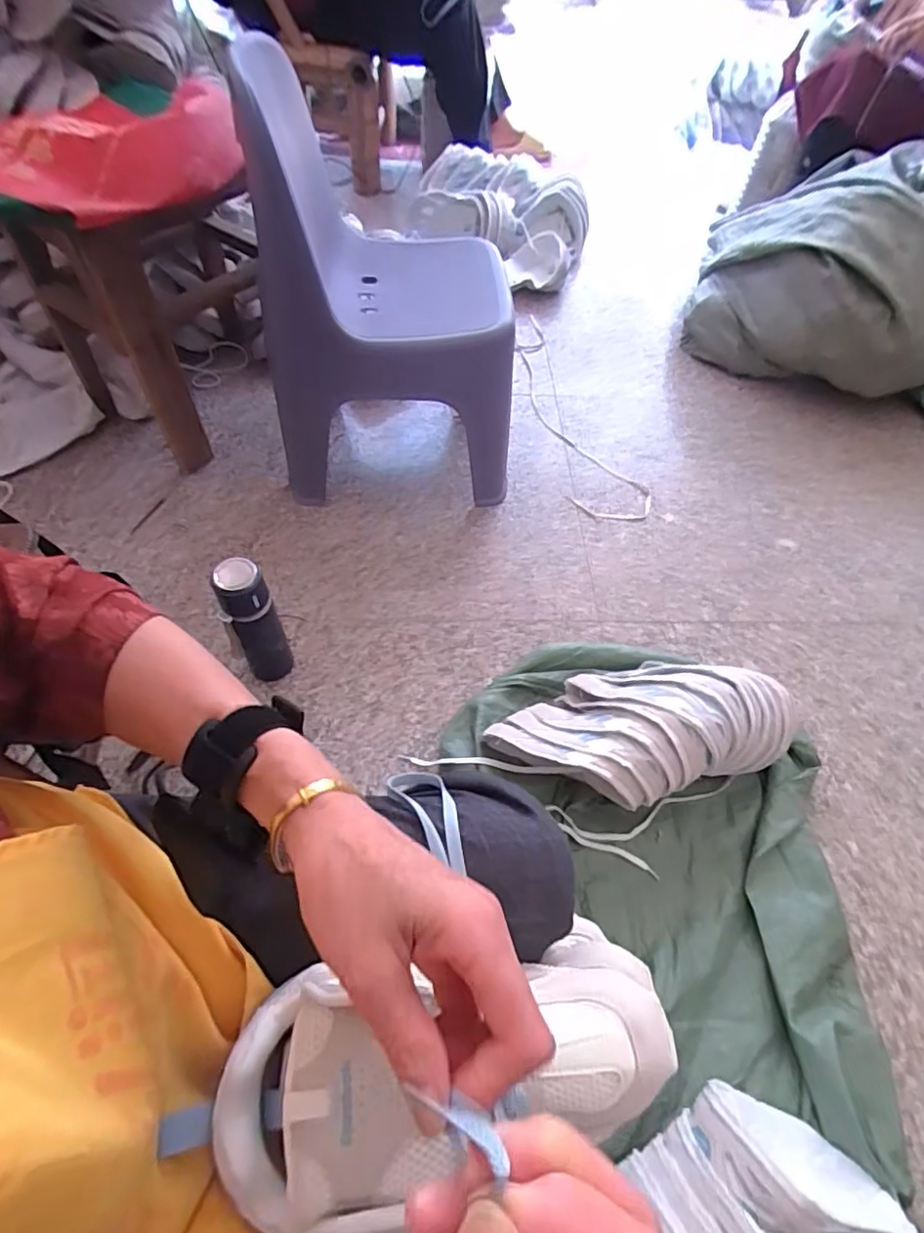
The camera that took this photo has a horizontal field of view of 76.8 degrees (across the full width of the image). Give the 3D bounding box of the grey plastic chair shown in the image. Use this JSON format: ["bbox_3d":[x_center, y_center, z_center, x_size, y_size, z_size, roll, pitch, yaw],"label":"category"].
[{"bbox_3d":[-0.132,-0.486,0.932,0.372,0.605,0.344,-12,60,-12],"label":"grey plastic chair"}]

